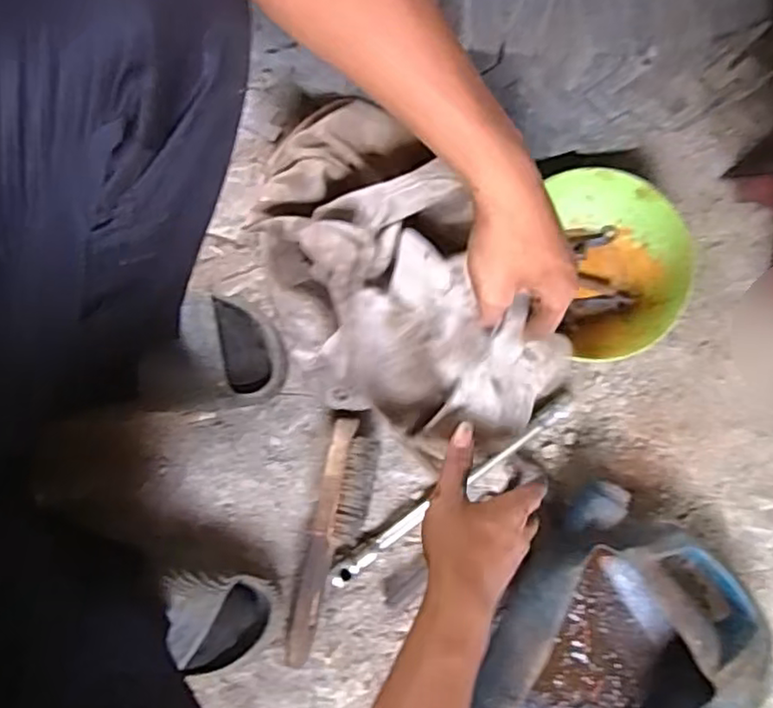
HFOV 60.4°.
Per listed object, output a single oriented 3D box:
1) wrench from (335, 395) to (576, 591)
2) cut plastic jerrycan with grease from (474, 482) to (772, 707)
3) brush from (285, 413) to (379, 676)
[{"bbox_3d":[0.071,0.137,0.680,0.305,0.027,0.022,-35,80,-6],"label":"wrench"},{"bbox_3d":[0.217,0.309,0.630,0.231,0.091,0.299,29,80,6],"label":"cut plastic jerrycan with grease"},{"bbox_3d":[-0.054,0.188,0.668,0.054,0.040,0.234,14,80,-2],"label":"brush"}]

